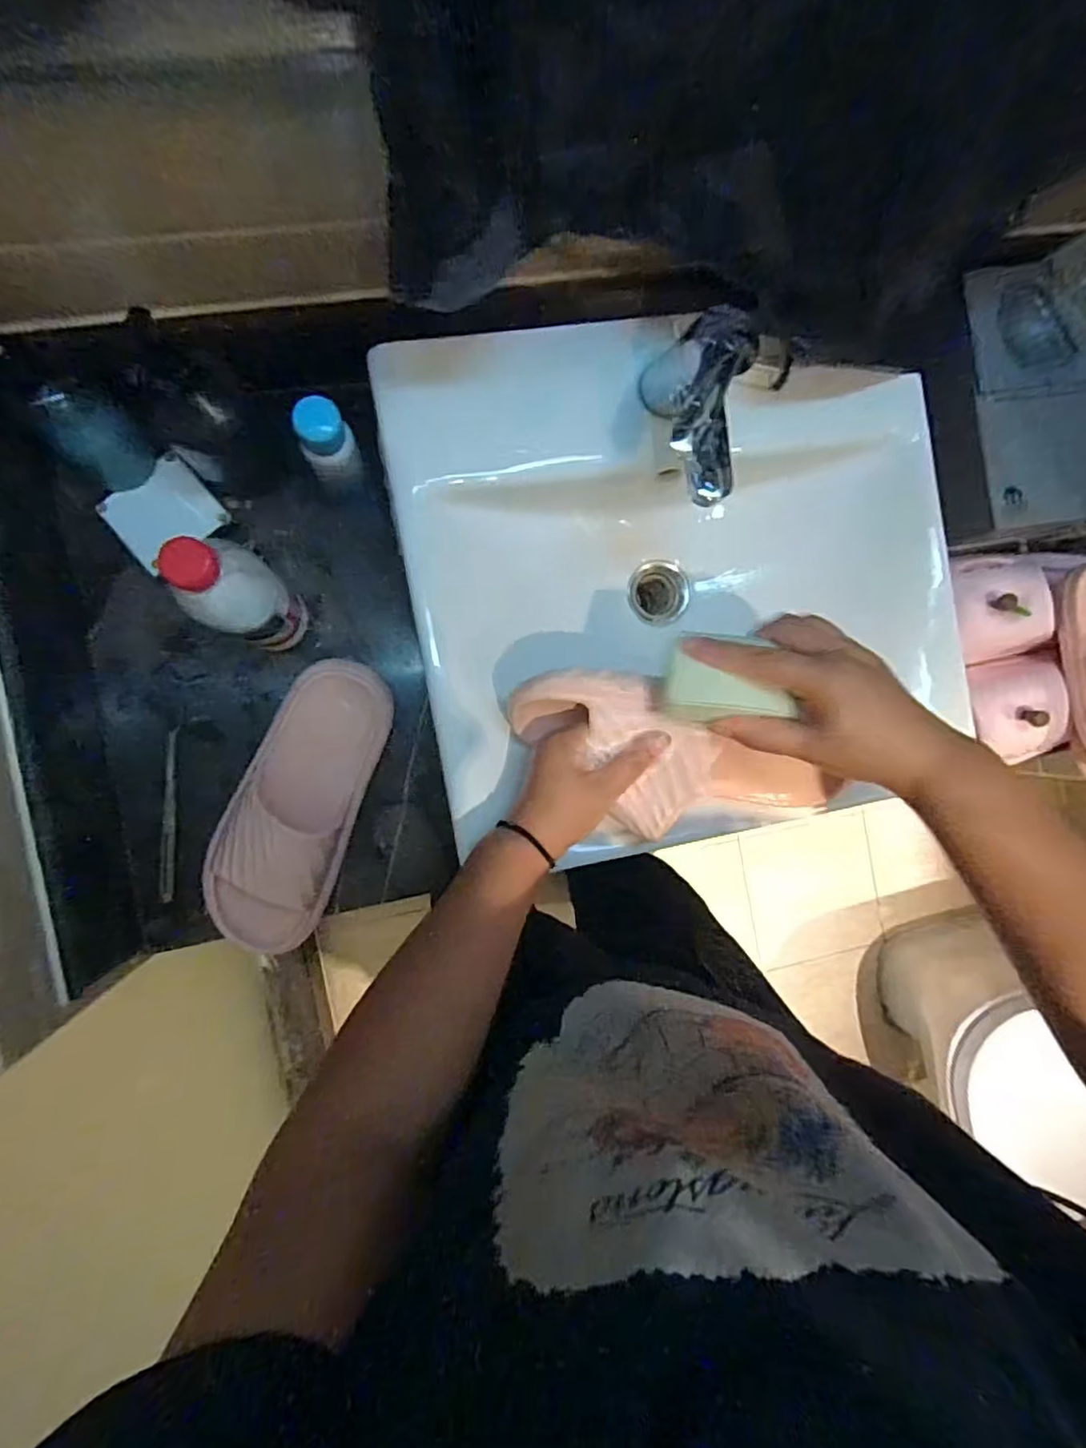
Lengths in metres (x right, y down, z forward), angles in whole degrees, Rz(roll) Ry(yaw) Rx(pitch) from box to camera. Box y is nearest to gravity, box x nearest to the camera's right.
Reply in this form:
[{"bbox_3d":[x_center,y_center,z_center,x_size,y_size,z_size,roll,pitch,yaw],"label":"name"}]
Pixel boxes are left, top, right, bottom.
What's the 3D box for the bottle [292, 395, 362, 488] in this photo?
[{"bbox_3d":[-0.173,-0.223,0.536,0.044,0.121,0.045,-23,94,-7],"label":"bottle"}]

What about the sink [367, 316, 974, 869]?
[{"bbox_3d":[0.117,-0.122,0.572,0.455,0.123,0.419,-11,92,-8],"label":"sink"}]

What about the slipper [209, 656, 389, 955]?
[{"bbox_3d":[-0.218,0.069,0.563,0.108,0.057,0.263,19,88,-8],"label":"slipper"}]

